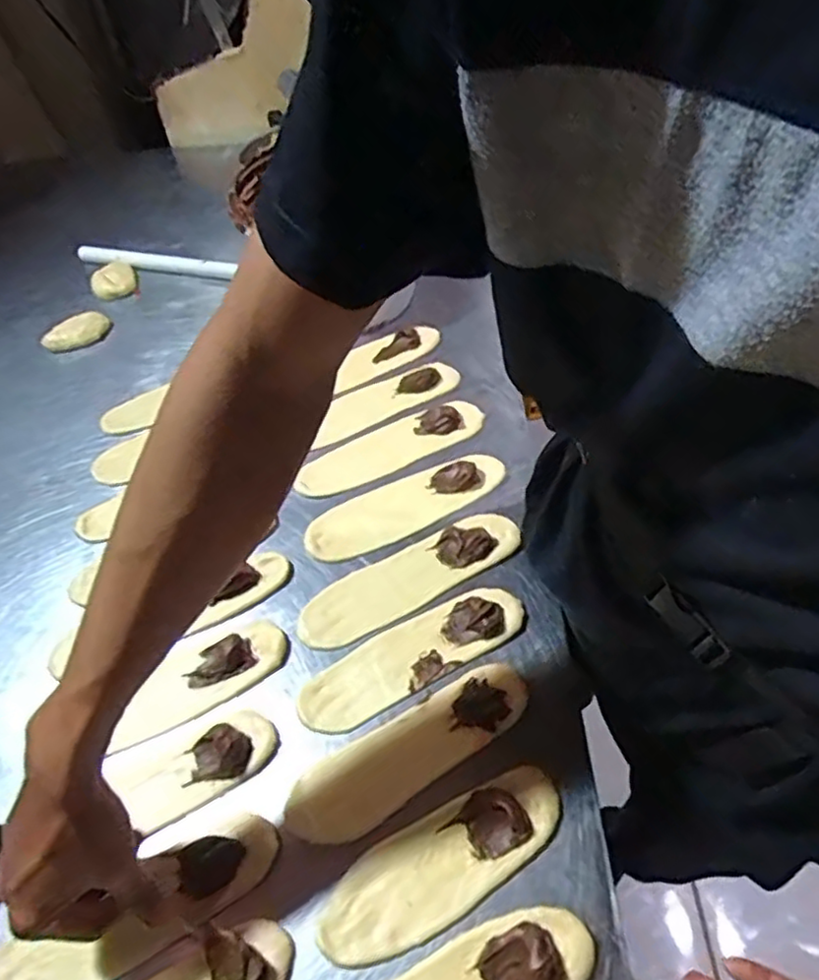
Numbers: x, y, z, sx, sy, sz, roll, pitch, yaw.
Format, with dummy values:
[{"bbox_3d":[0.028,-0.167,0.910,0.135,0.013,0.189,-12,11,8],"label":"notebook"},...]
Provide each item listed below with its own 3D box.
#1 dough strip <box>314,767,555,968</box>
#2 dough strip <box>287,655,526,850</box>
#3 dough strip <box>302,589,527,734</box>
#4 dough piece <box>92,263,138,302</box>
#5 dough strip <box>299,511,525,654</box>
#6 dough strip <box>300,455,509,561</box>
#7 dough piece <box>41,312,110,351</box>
[{"bbox_3d":[0.025,0.265,0.475,0.187,0.012,0.067,-25,54,-14],"label":"dough strip"},{"bbox_3d":[0.000,0.205,0.529,0.206,0.011,0.063,-30,55,-17],"label":"dough strip"},{"bbox_3d":[0.001,0.138,0.573,0.203,0.021,0.064,-26,55,-15],"label":"dough strip"},{"bbox_3d":[-0.427,-0.303,0.958,0.062,0.028,0.054,-26,53,-16],"label":"dough piece"},{"bbox_3d":[0.001,0.078,0.622,0.220,0.019,0.064,-27,55,-15],"label":"dough strip"},{"bbox_3d":[-0.004,0.011,0.674,0.210,0.017,0.066,-27,55,-15],"label":"dough strip"},{"bbox_3d":[-0.444,-0.211,0.888,0.084,0.029,0.032,-35,56,-22],"label":"dough piece"}]

